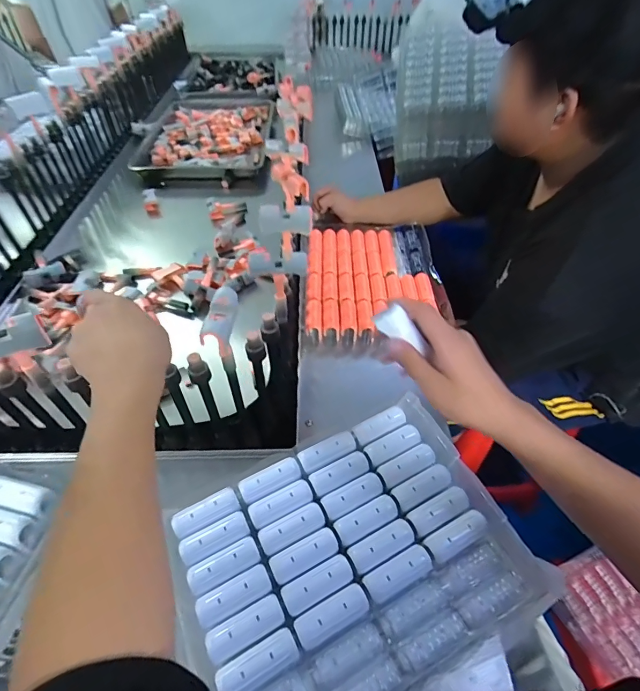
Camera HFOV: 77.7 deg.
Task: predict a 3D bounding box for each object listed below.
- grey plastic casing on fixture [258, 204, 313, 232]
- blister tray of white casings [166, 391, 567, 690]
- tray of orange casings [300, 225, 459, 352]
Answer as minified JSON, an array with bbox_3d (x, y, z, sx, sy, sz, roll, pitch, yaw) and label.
[{"bbox_3d":[-0.050,-0.188,0.591,0.078,0.034,0.027,-3,47,-3],"label":"grey plastic casing on fixture"},{"bbox_3d":[0.036,0.239,0.446,0.356,0.051,0.277,-20,51,-18],"label":"blister tray of white casings"},{"bbox_3d":[0.106,-0.143,0.841,0.280,0.039,0.365,-1,47,-2],"label":"tray of orange casings"}]

